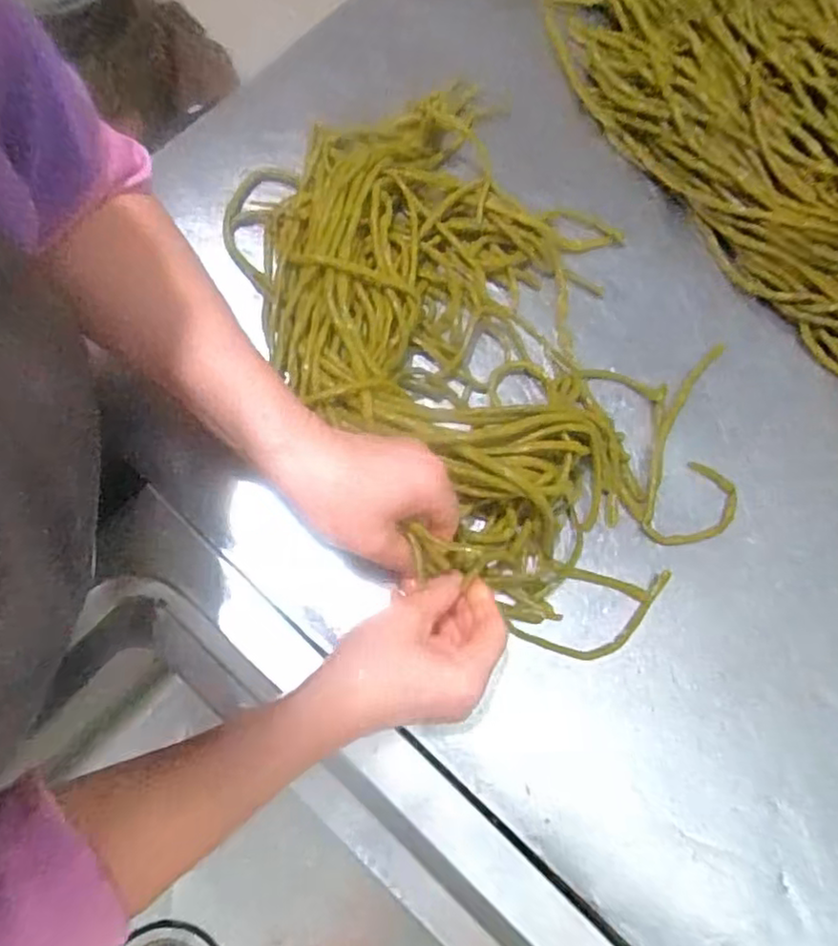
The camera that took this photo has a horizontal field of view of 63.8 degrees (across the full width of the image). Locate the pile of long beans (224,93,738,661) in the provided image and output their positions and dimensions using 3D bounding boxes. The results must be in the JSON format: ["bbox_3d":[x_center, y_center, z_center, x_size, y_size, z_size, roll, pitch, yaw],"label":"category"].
[{"bbox_3d":[0.054,-0.087,0.473,0.243,0.082,0.398,-33,80,-5],"label":"pile of long beans"}]

